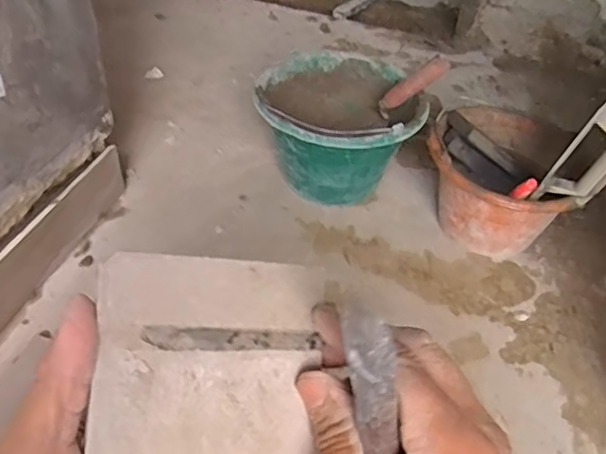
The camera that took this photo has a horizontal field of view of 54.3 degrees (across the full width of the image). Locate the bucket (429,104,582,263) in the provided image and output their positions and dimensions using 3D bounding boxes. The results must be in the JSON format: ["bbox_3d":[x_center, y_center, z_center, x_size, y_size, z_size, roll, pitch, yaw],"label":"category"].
[{"bbox_3d":[0.299,-0.071,0.955,0.214,0.183,0.242,9,45,4],"label":"bucket"}]

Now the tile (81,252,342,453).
[{"bbox_3d":[-0.035,0.087,0.234,0.094,0.004,0.148,7,82,-27],"label":"tile"}]

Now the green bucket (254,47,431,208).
[{"bbox_3d":[0.057,-0.154,1.003,0.247,0.178,0.251,3,45,-3],"label":"green bucket"}]

